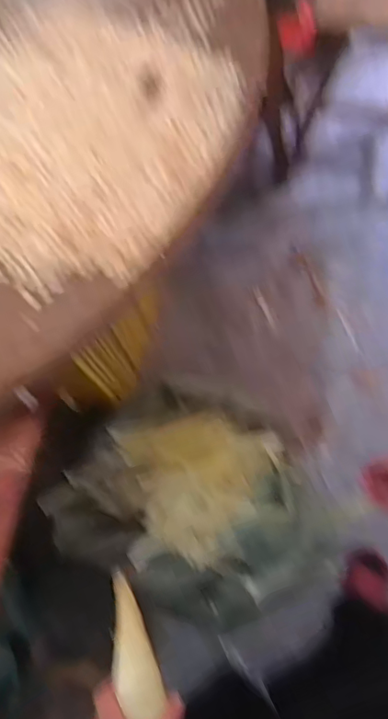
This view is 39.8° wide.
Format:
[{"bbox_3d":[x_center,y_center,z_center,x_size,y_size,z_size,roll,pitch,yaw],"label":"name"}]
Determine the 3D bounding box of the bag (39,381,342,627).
[{"bbox_3d":[0.022,0.344,1.182,0.527,0.244,0.528,-36,77,-10],"label":"bag"}]

